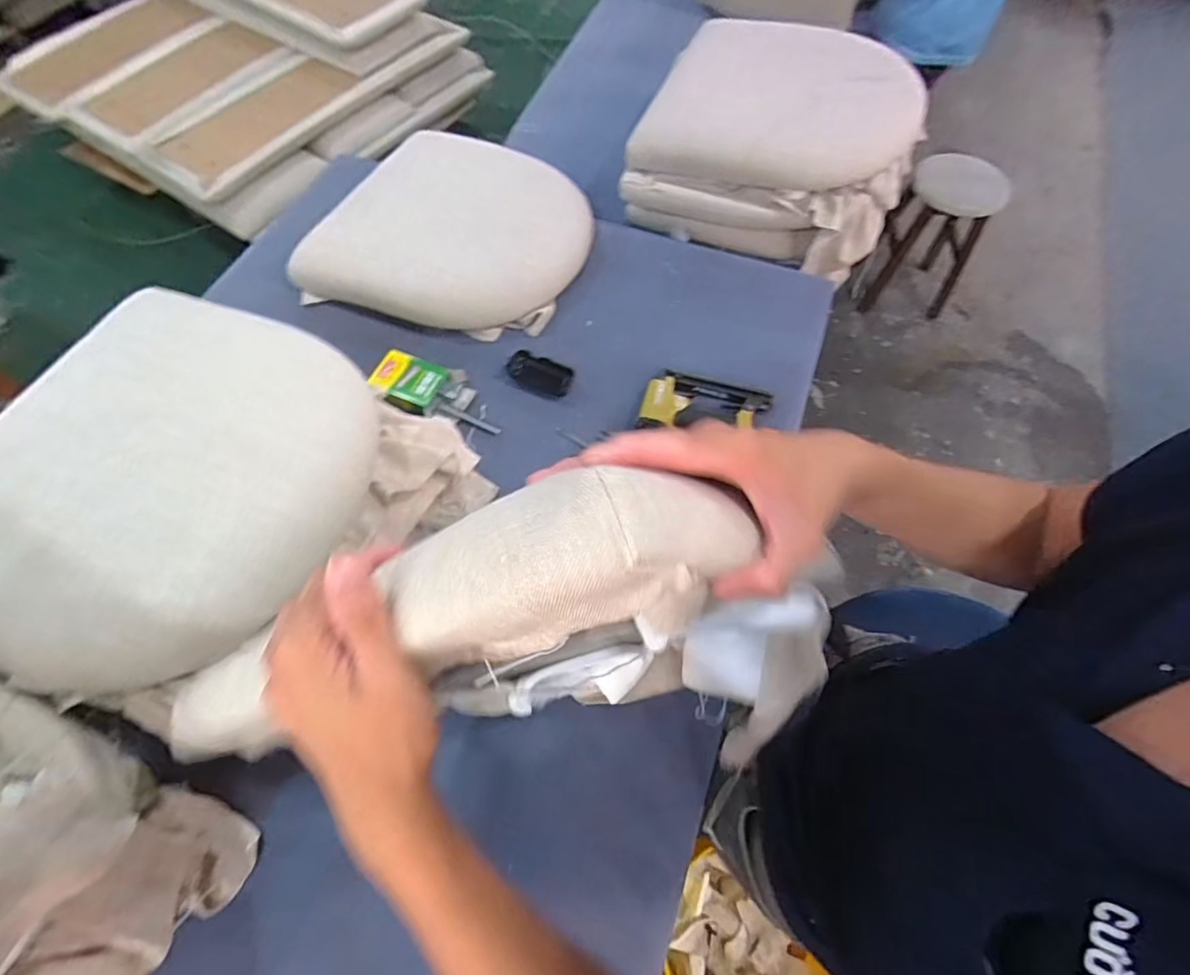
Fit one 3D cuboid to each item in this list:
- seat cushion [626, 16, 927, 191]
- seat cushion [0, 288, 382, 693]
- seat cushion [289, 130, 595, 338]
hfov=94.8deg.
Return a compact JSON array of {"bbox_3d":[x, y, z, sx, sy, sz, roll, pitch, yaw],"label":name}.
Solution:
[{"bbox_3d":[0.336,-0.678,0.955,0.449,0.125,0.364,21,65,10],"label":"seat cushion"},{"bbox_3d":[-0.473,-0.021,0.589,0.439,0.053,0.436,0,64,0],"label":"seat cushion"},{"bbox_3d":[-0.249,-0.479,0.986,0.466,0.094,0.414,12,64,6],"label":"seat cushion"}]

